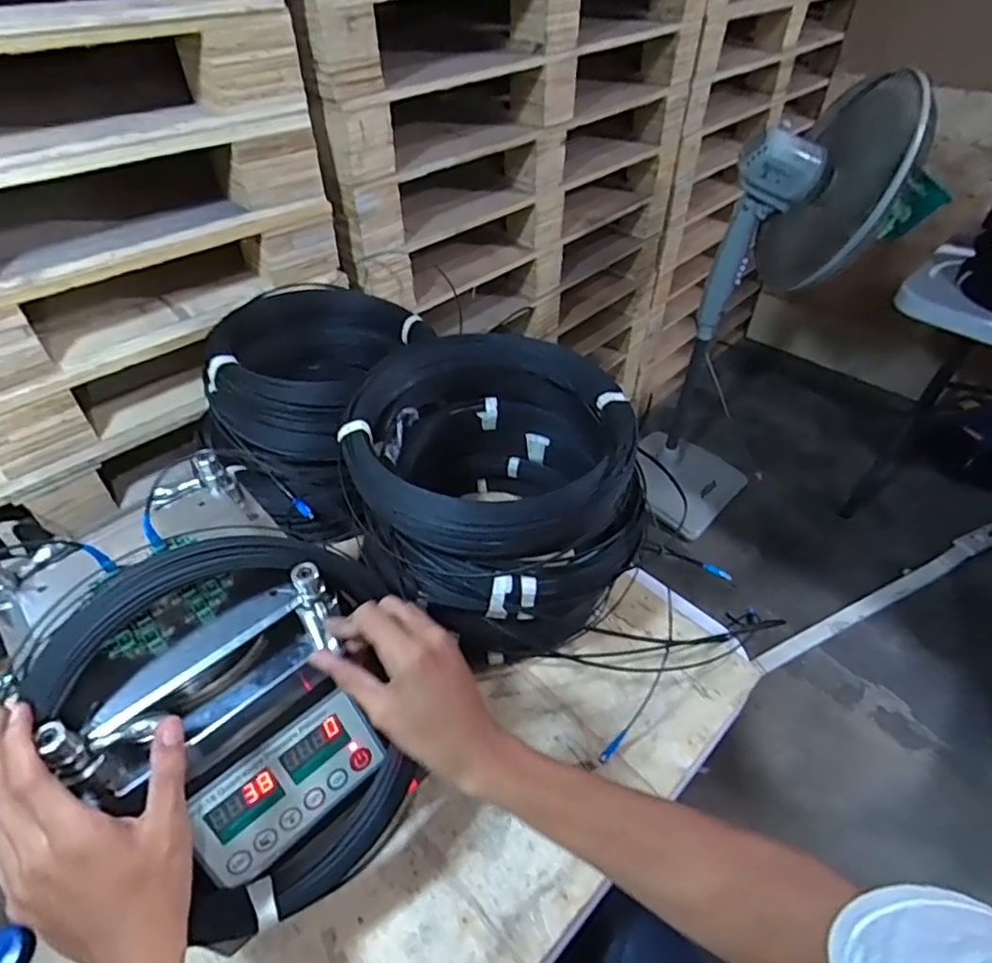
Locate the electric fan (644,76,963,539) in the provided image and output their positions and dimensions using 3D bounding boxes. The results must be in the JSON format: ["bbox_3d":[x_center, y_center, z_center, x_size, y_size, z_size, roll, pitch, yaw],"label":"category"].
[{"bbox_3d":[0.685,-0.394,1.532,0.386,1.136,0.531,16,48,15],"label":"electric fan"}]

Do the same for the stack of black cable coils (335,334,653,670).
[{"bbox_3d":[-0.002,0.019,0.709,0.335,0.245,0.309,19,49,18],"label":"stack of black cable coils"}]

